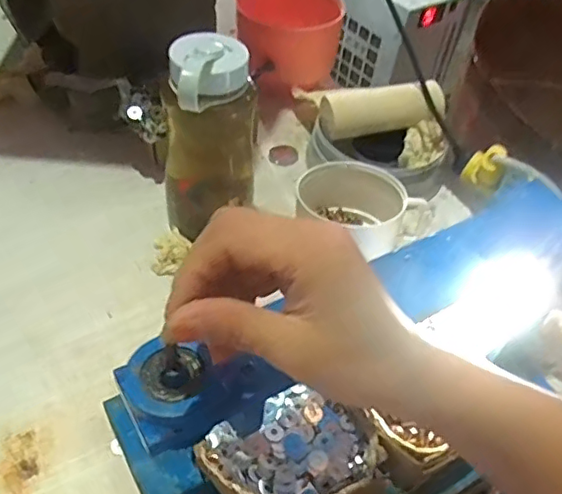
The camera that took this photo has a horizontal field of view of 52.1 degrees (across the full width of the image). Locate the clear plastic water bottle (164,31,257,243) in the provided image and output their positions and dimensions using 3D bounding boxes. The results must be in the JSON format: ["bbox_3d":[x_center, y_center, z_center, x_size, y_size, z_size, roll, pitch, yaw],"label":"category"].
[{"bbox_3d":[-0.066,-0.092,0.544,0.088,0.198,0.093,0,49,-7],"label":"clear plastic water bottle"}]

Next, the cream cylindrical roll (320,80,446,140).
[{"bbox_3d":[0.121,-0.163,0.684,0.147,0.046,0.039,-5,50,-11],"label":"cream cylindrical roll"}]

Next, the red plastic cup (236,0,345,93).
[{"bbox_3d":[0.010,-0.283,0.781,0.138,0.099,0.149,7,48,0],"label":"red plastic cup"}]

